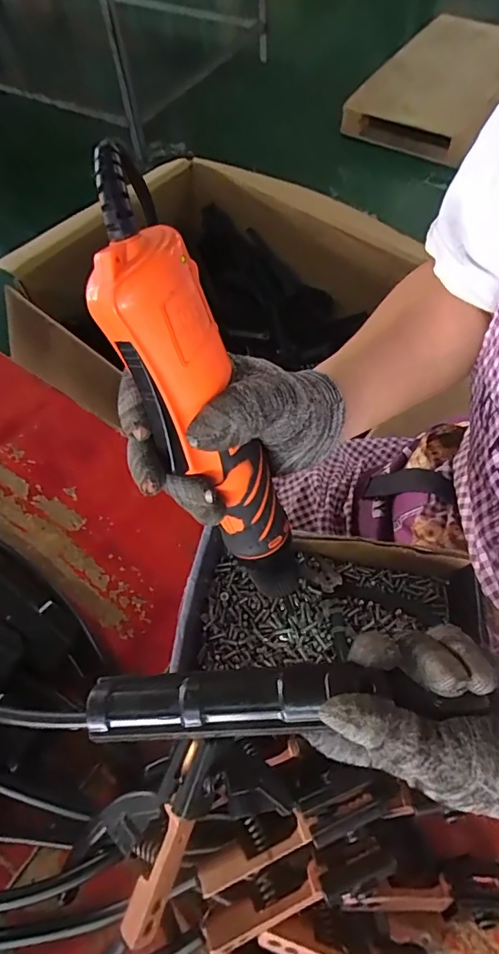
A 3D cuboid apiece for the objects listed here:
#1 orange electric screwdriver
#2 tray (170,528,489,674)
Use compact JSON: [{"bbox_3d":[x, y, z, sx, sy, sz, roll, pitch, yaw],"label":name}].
[{"bbox_3d":[-0.025,-0.028,0.243,0.049,0.222,0.056,-33,36,-14],"label":"orange electric screwdriver"},{"bbox_3d":[0.055,0.096,0.358,0.205,0.049,0.104,3,62,4],"label":"tray"}]

